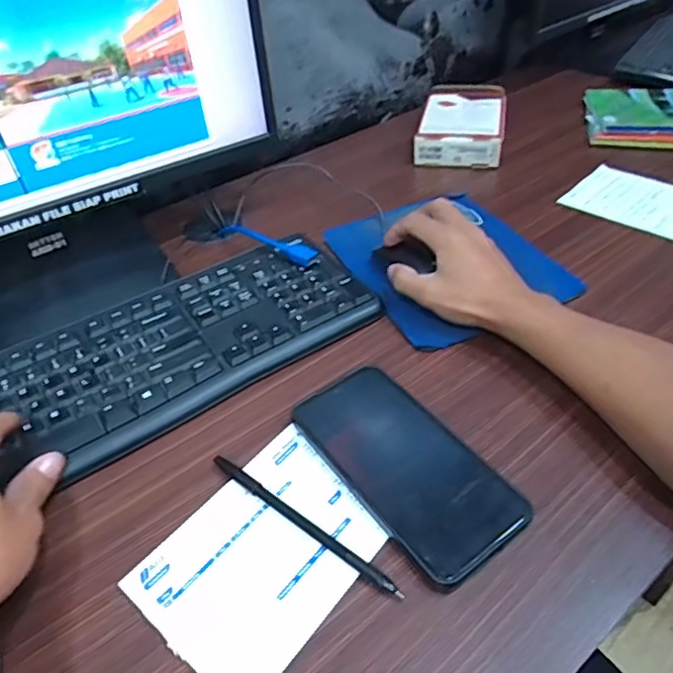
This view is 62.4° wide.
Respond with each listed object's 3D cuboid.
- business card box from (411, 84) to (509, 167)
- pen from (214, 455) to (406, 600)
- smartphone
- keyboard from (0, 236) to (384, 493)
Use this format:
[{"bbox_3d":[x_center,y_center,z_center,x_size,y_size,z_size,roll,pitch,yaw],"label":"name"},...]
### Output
[{"bbox_3d":[0.165,-0.279,0.724,0.104,0.038,0.168,9,45,13],"label":"business card box"},{"bbox_3d":[-0.022,0.115,0.346,0.149,0.006,0.008,27,51,29],"label":"pen"},{"bbox_3d":[0.044,0.083,0.372,0.080,0.011,0.159,-27,48,-23],"label":"smartphone"},{"bbox_3d":[-0.174,0.028,0.443,0.425,0.019,0.156,-23,47,-19],"label":"keyboard"}]

